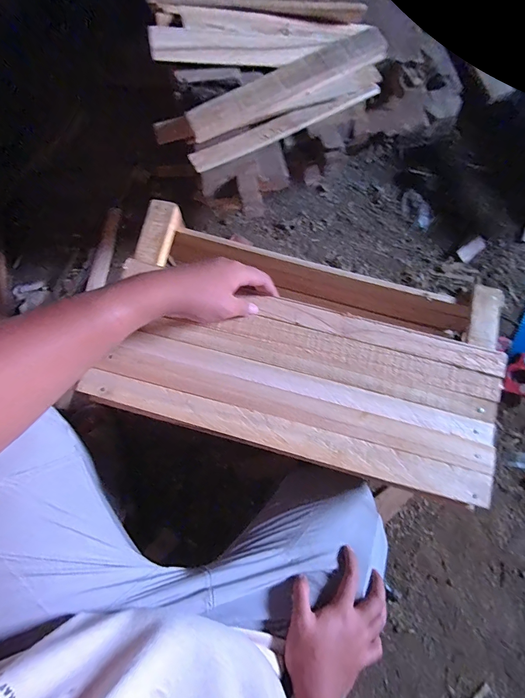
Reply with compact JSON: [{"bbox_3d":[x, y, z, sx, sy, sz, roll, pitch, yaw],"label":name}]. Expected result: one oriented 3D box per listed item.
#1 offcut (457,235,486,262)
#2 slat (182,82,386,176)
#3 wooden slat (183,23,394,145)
[{"bbox_3d":[0.527,-0.252,0.841,0.075,0.016,0.038,-34,82,-8],"label":"offcut"},{"bbox_3d":[0.034,-0.324,0.488,0.289,0.007,0.029,-25,104,-4],"label":"slat"},{"bbox_3d":[0.035,-0.373,0.471,0.291,0.015,0.048,-28,103,-4],"label":"wooden slat"}]

